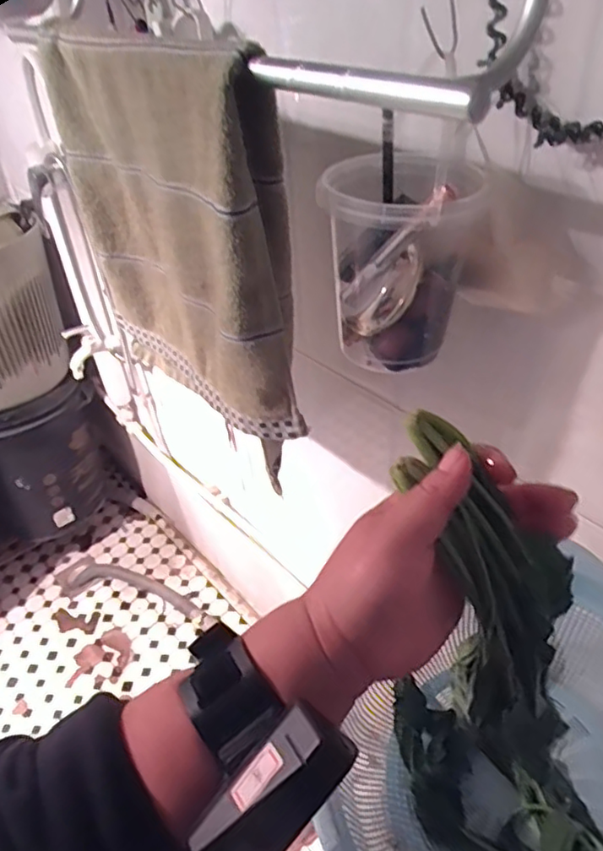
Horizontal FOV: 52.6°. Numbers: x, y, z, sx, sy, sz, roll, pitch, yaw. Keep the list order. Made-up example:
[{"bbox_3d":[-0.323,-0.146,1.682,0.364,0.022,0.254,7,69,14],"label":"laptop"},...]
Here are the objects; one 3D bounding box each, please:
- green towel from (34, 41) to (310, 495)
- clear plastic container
[{"bbox_3d":[-0.108,-0.163,0.543,0.075,0.297,0.300,-27,45,-22],"label":"green towel"},{"bbox_3d":[0.081,-0.130,0.480,0.109,0.138,0.121,10,43,19],"label":"clear plastic container"}]

